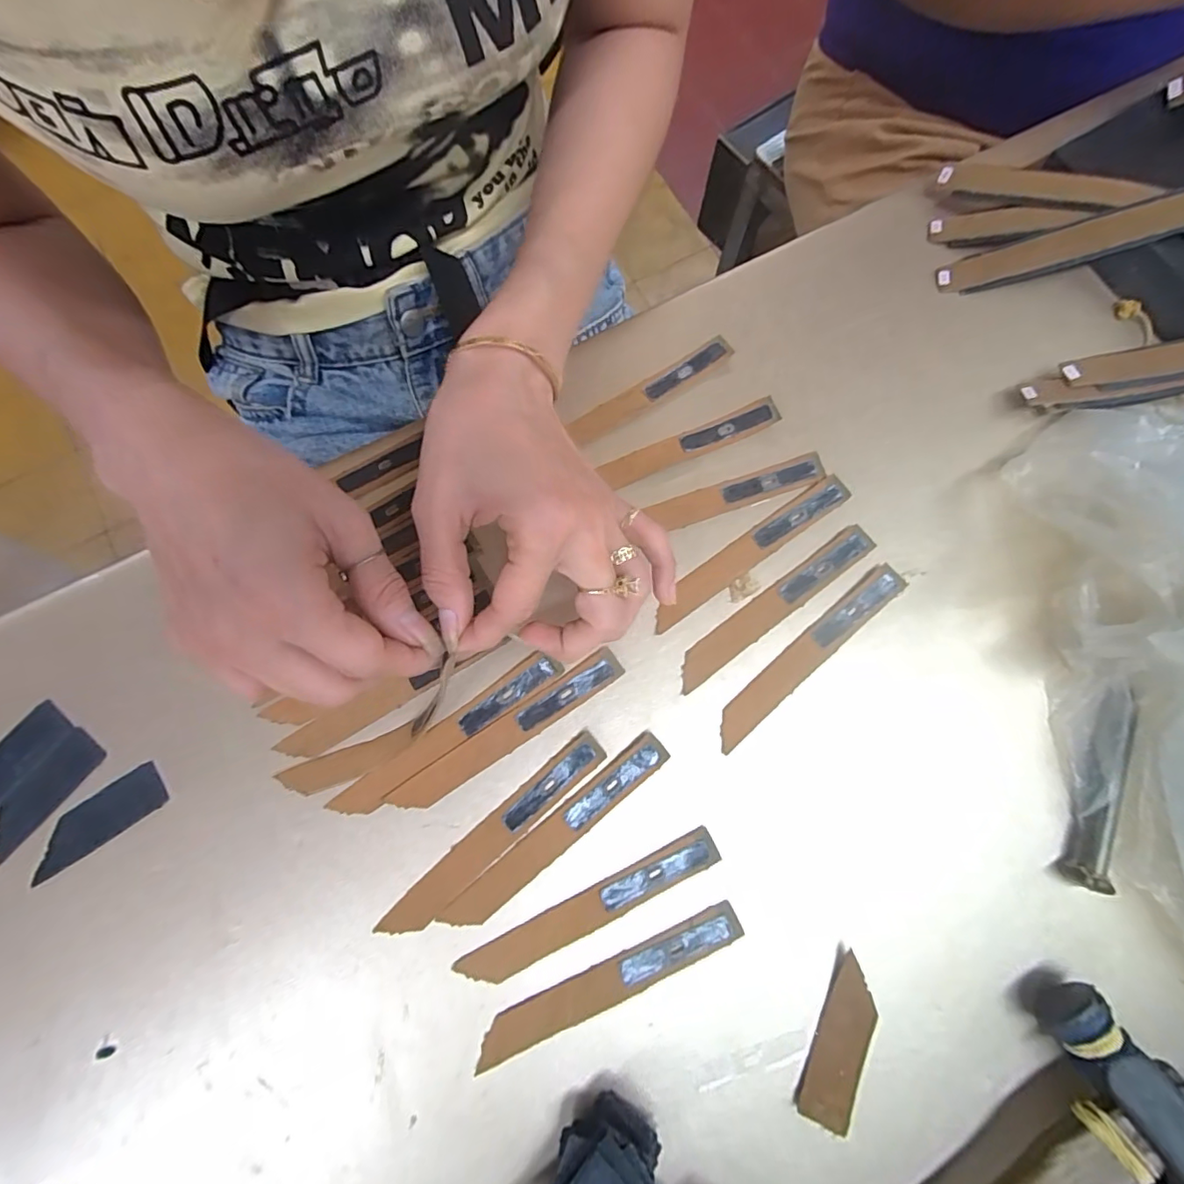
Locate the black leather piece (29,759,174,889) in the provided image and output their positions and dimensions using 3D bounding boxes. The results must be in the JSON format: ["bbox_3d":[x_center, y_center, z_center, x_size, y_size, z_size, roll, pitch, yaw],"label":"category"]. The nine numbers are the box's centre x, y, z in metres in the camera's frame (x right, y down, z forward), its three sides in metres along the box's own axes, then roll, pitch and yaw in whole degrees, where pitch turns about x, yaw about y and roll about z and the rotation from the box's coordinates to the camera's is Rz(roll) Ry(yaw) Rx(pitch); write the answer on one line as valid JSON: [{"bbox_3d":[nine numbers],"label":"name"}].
[{"bbox_3d":[-0.235,0.108,0.252,0.063,0.004,0.022,-35,79,-7],"label":"black leather piece"}]

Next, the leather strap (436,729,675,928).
[{"bbox_3d":[-0.016,0.113,0.250,0.124,0.004,0.017,-39,80,-8],"label":"leather strap"}]

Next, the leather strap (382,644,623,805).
[{"bbox_3d":[-0.040,0.068,0.260,0.123,0.004,0.018,-34,79,-7],"label":"leather strap"}]

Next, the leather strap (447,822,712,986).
[{"bbox_3d":[0.000,0.145,0.242,0.125,0.004,0.016,-26,78,-5],"label":"leather strap"}]

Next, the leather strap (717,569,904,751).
[{"bbox_3d":[0.109,0.031,0.268,0.124,0.005,0.018,-41,80,-8],"label":"leather strap"}]

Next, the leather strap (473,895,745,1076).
[{"bbox_3d":[0.007,0.173,0.235,0.125,0.004,0.016,-24,78,-5],"label":"leather strap"}]

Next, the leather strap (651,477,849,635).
[{"bbox_3d":[0.082,-0.022,0.281,0.124,0.004,0.018,-35,71,-4],"label":"leather strap"}]

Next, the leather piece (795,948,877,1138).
[{"bbox_3d":[0.108,0.194,0.230,0.022,0.004,0.064,23,78,5],"label":"leather piece"}]

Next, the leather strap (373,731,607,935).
[{"bbox_3d":[-0.045,0.114,0.250,0.124,0.004,0.017,-41,80,-8],"label":"leather strap"}]

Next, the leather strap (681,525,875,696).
[{"bbox_3d":[0.093,0.007,0.275,0.122,0.004,0.018,-37,79,-4],"label":"leather strap"}]

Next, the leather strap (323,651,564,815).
[{"bbox_3d":[-0.070,0.069,0.259,0.123,0.006,0.016,-35,80,-7],"label":"leather strap"}]

